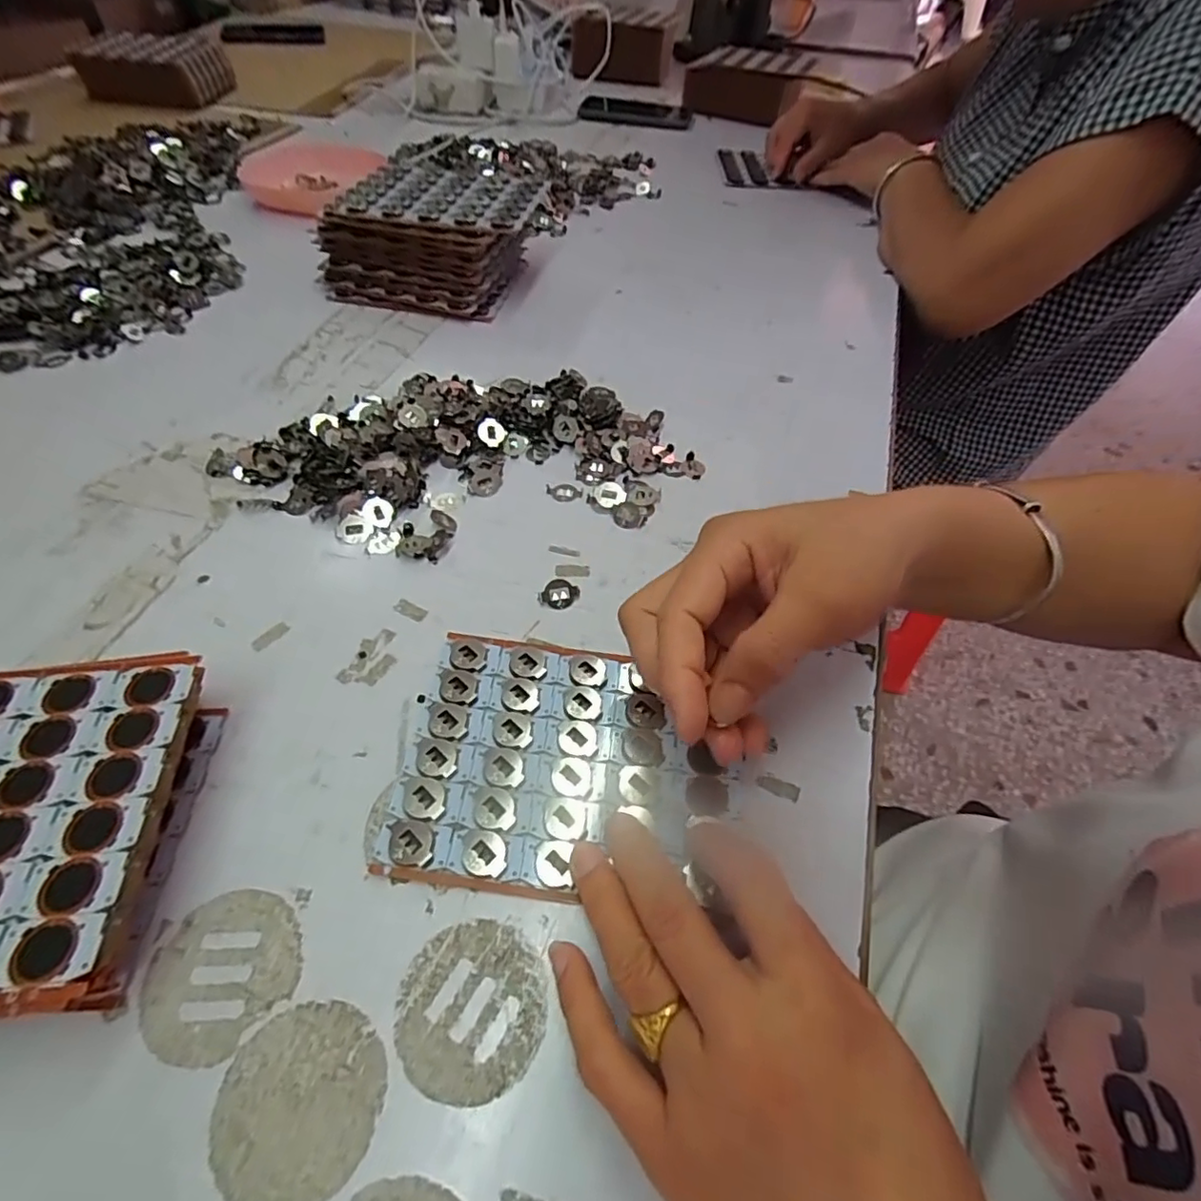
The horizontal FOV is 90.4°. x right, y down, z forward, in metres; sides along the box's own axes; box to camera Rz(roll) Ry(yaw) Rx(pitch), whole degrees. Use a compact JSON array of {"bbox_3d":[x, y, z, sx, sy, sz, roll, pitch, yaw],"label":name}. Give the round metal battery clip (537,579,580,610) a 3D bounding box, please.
[{"bbox_3d":[-0.023,-0.003,0.326,0.022,0.008,0.014,4,52,0],"label":"round metal battery clip"}]

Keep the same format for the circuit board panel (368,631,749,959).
[{"bbox_3d":[-0.013,0.071,0.270,0.144,0.005,0.115,7,52,2],"label":"circuit board panel"}]

